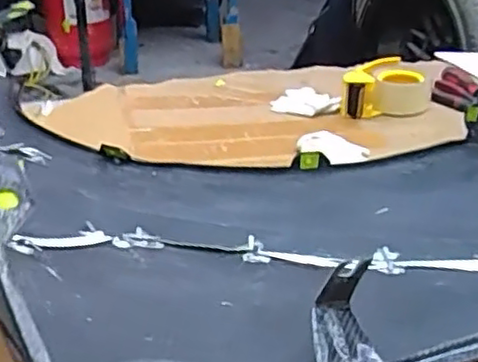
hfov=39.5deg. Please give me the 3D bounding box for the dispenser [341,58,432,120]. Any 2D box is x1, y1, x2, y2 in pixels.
[{"bbox_3d":[0.224,-0.145,1.027,0.127,0.058,0.111,2,26,8],"label":"dispenser"}]

